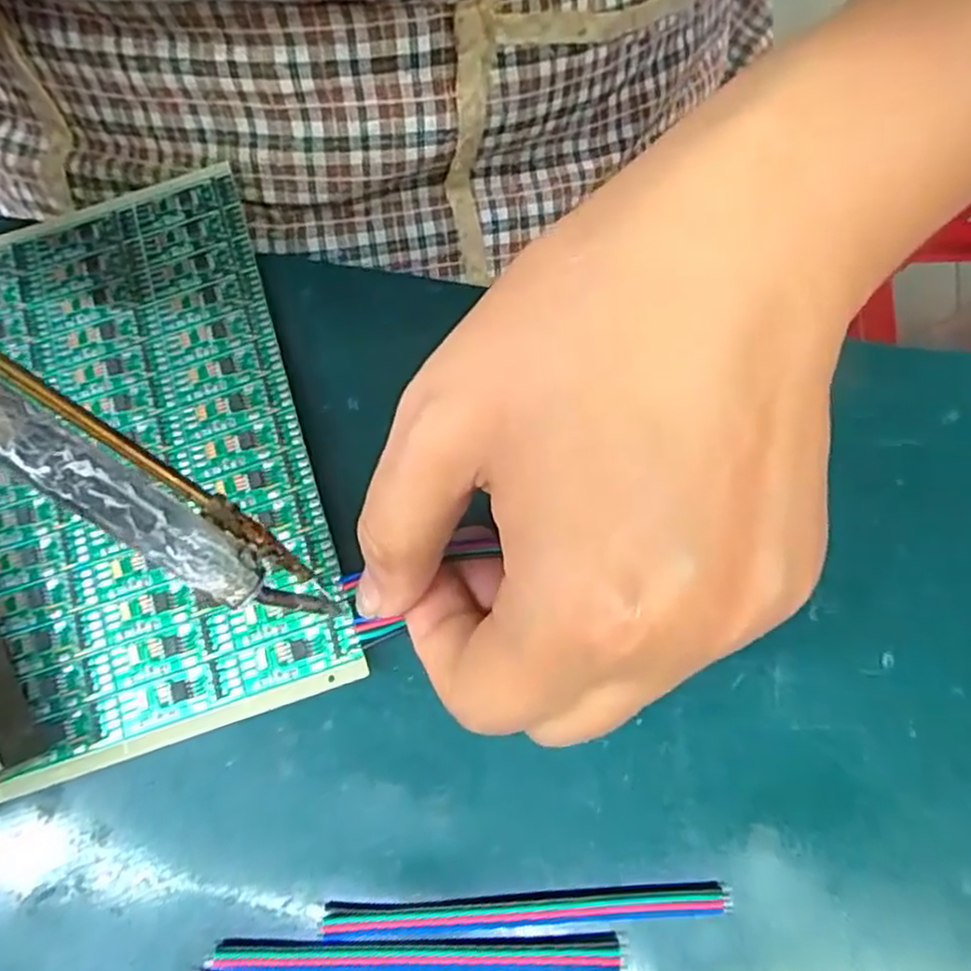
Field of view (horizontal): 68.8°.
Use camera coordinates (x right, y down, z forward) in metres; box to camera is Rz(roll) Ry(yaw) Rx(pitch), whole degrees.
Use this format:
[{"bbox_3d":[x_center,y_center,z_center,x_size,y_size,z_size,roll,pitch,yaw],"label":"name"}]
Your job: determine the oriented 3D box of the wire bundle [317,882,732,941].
[{"bbox_3d":[0.009,0.102,0.170,0.096,0.004,0.008,-4,74,1],"label":"wire bundle"}]

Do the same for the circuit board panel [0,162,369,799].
[{"bbox_3d":[-0.146,0.004,0.196,0.191,0.005,0.161,-18,76,-4],"label":"circuit board panel"}]

